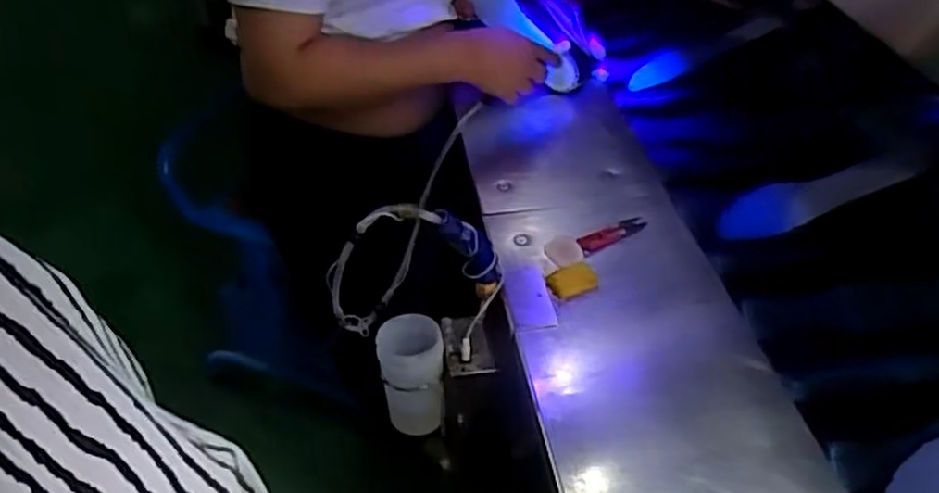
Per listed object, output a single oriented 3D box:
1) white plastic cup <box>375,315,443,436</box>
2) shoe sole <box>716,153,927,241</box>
[{"bbox_3d":[-0.066,0.146,0.826,0.071,0.119,0.083,-1,44,-5],"label":"white plastic cup"},{"bbox_3d":[0.418,-0.063,0.881,0.232,0.025,0.063,-19,42,13],"label":"shoe sole"}]

